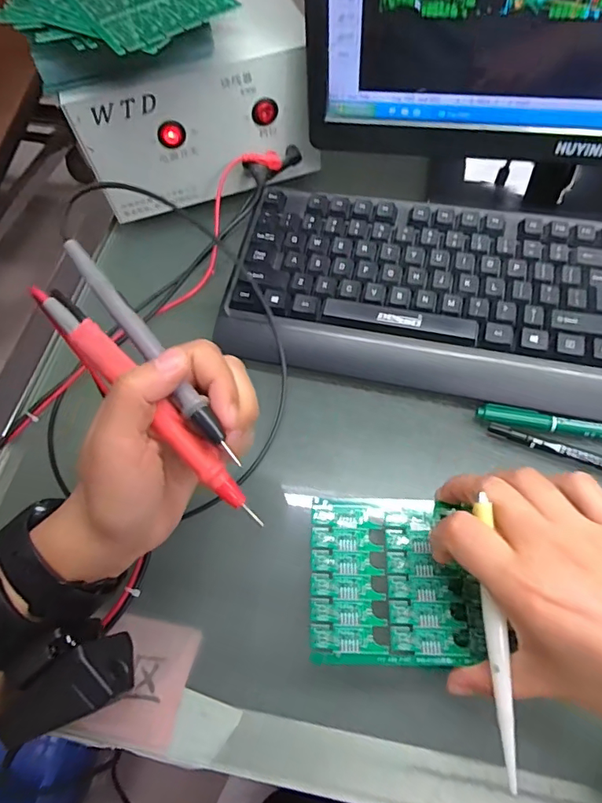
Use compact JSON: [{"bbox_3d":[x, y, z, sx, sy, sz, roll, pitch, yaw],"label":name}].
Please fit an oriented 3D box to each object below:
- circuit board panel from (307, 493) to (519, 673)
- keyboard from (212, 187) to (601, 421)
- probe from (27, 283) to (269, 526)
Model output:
[{"bbox_3d":[0.053,0.100,0.266,0.092,0.004,0.087,3,64,-1],"label":"circuit board panel"},{"bbox_3d":[0.159,-0.073,0.351,0.429,0.033,0.152,11,64,9],"label":"keyboard"},{"bbox_3d":[-0.070,0.002,0.221,0.015,0.018,0.145,-43,89,-17],"label":"probe"}]

